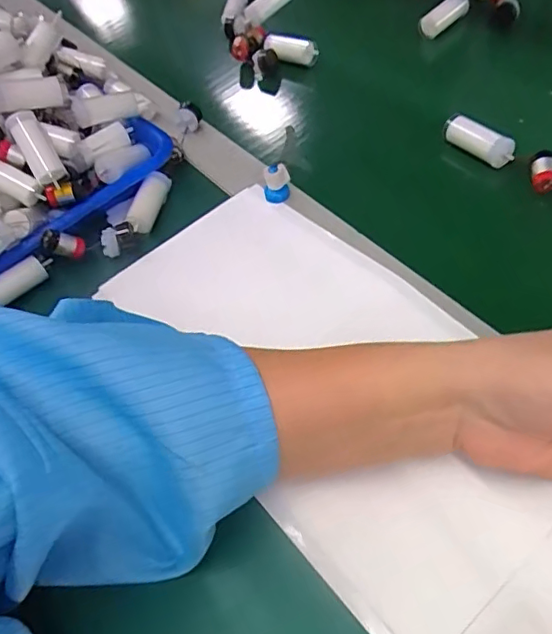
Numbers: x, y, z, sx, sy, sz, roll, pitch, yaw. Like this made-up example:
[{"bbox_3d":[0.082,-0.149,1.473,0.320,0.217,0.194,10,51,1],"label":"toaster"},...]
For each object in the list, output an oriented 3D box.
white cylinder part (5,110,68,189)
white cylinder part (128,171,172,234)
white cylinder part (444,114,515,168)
[{"bbox_3d":[-0.169,-0.118,0.398,0.021,0.052,0.023,-32,13,-21],"label":"white cylinder part"},{"bbox_3d":[-0.096,-0.089,0.429,0.014,0.019,0.057,7,52,9],"label":"white cylinder part"},{"bbox_3d":[0.153,-0.132,0.420,0.018,0.019,0.054,-34,57,-22],"label":"white cylinder part"}]

